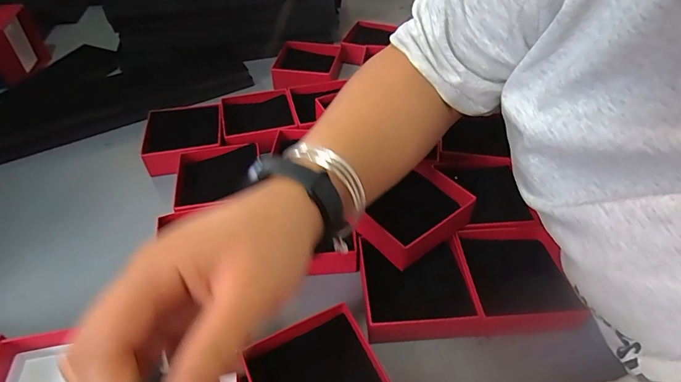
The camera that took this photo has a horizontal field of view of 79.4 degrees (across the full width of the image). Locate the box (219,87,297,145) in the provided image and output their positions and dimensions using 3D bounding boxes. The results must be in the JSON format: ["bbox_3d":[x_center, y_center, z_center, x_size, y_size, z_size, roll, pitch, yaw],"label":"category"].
[{"bbox_3d":[-0.097,-0.084,0.518,0.097,0.040,0.095,-11,47,-10],"label":"box"}]

